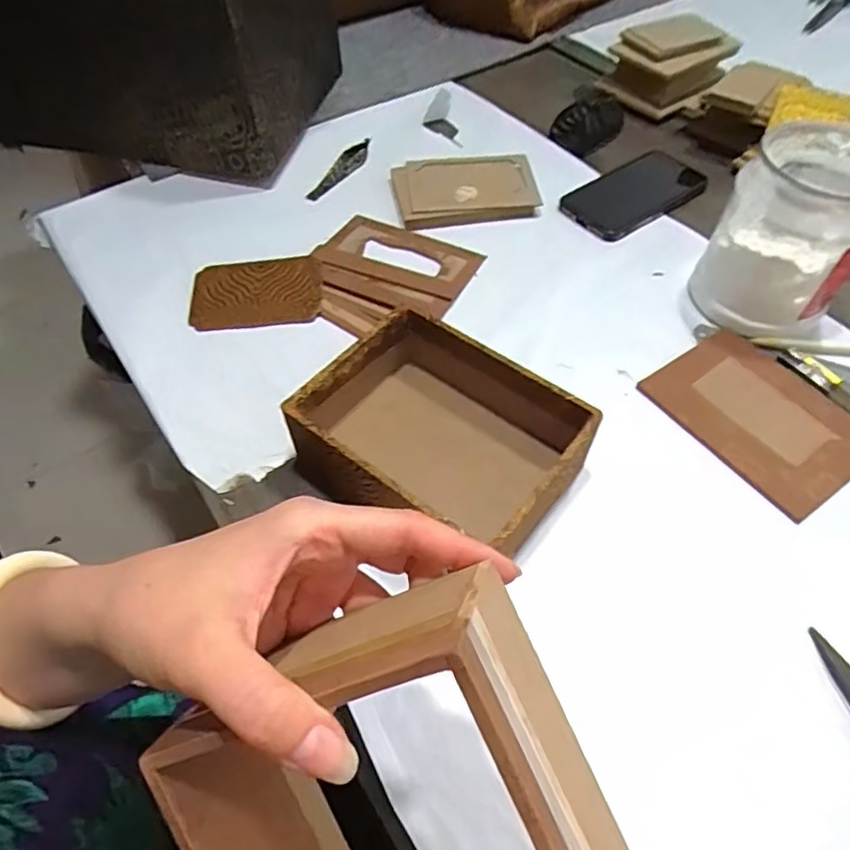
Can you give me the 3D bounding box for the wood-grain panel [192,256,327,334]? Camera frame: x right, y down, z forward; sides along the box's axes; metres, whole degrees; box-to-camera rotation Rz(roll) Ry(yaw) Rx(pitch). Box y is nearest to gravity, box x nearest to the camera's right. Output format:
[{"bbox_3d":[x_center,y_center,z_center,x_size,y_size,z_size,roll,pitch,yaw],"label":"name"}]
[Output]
[{"bbox_3d":[-0.162,-0.129,0.572,0.121,0.013,0.082,-8,55,-4],"label":"wood-grain panel"}]

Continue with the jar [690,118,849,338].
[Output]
[{"bbox_3d":[0.313,-0.164,0.504,0.105,0.136,0.123,30,61,20],"label":"jar"}]

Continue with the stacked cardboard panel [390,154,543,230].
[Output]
[{"bbox_3d":[0.046,-0.266,0.661,0.155,0.024,0.103,-8,55,-4],"label":"stacked cardboard panel"}]

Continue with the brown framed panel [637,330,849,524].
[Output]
[{"bbox_3d":[0.275,-0.008,0.485,0.120,0.007,0.157,-29,59,-18],"label":"brown framed panel"}]

